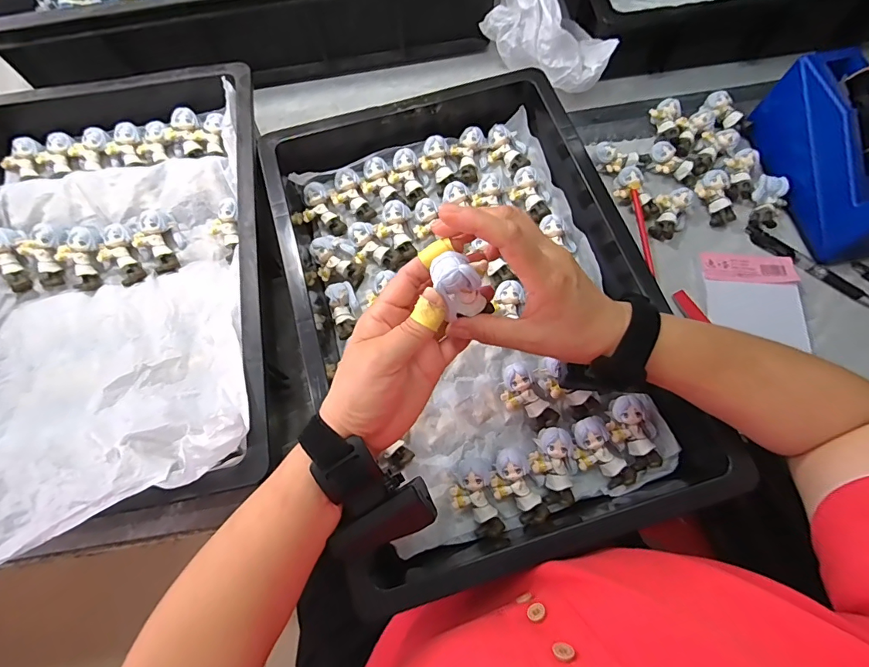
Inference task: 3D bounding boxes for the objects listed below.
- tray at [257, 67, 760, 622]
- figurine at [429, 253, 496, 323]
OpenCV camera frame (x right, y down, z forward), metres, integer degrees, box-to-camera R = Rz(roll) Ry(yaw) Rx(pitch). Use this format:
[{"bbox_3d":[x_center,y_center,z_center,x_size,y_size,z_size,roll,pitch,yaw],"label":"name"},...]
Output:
[{"bbox_3d":[0.032,-0.036,0.415,0.314,0.065,0.477,-18,72,-5],"label":"tray"},{"bbox_3d":[0.021,-0.028,0.289,0.023,0.059,0.034,8,70,29],"label":"figurine"}]

